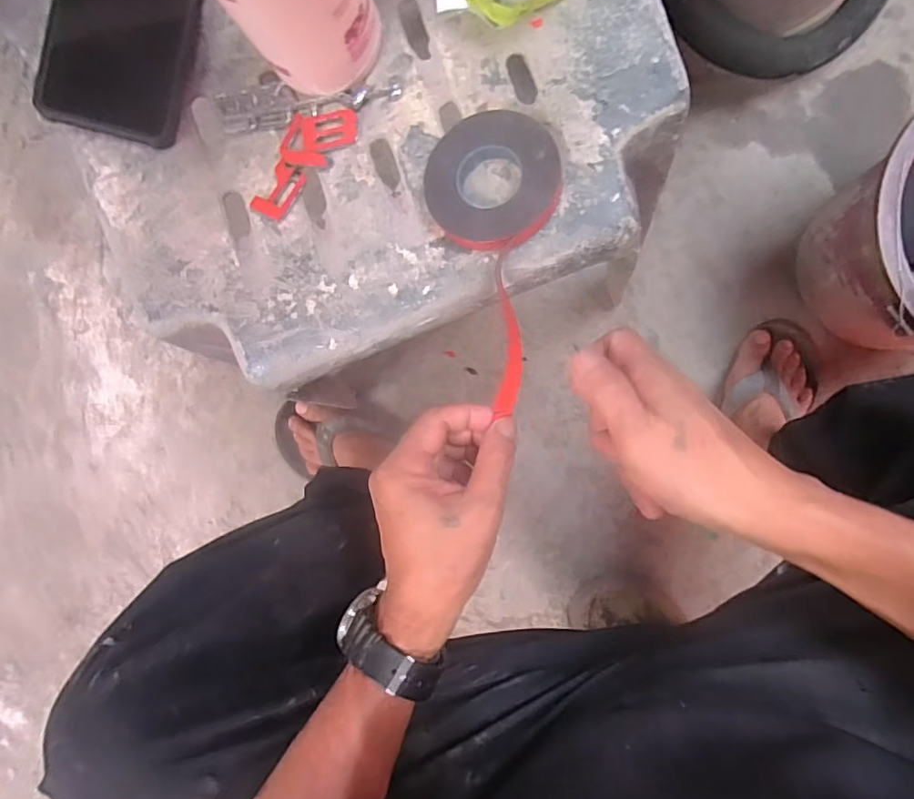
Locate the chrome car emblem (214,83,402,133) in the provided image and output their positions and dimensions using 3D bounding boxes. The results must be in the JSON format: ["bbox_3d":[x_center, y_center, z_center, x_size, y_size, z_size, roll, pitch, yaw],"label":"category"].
[{"bbox_3d":[-0.101,-0.201,0.360,0.124,0.008,0.031,-4,91,6],"label":"chrome car emblem"}]

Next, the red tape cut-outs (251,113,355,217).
[{"bbox_3d":[-0.105,-0.162,0.354,0.040,0.015,0.089,42,95,3],"label":"red tape cut-outs"}]

